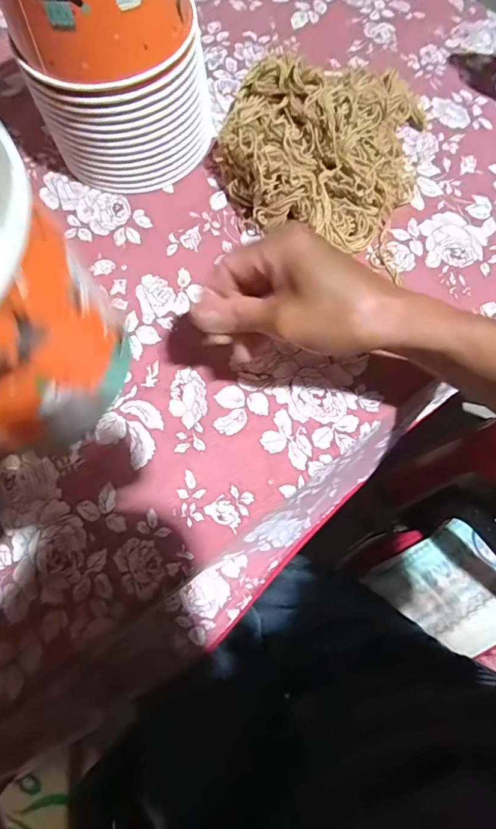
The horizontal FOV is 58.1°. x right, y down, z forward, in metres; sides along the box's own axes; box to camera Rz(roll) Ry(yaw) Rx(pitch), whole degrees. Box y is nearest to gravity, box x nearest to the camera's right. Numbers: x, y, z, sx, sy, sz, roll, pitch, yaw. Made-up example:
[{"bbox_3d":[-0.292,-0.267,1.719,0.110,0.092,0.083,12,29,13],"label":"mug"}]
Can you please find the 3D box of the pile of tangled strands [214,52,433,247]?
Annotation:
[{"bbox_3d":[0.065,-0.258,0.434,0.197,0.074,0.217,13,72,6],"label":"pile of tangled strands"}]

